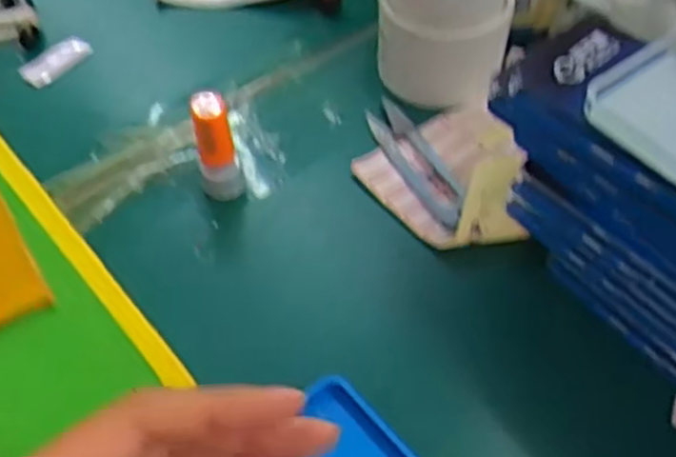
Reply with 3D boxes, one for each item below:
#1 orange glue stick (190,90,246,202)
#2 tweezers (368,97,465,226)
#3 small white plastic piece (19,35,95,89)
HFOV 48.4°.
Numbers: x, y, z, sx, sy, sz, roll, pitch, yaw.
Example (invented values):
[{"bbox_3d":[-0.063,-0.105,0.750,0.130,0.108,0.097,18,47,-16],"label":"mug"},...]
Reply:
[{"bbox_3d":[-0.063,-0.044,0.398,0.020,0.052,0.023,0,50,4],"label":"orange glue stick"},{"bbox_3d":[0.043,-0.039,0.420,0.024,0.004,0.099,-21,52,-13],"label":"tweezers"},{"bbox_3d":[-0.183,-0.109,0.490,0.022,0.005,0.050,26,57,23],"label":"small white plastic piece"}]

